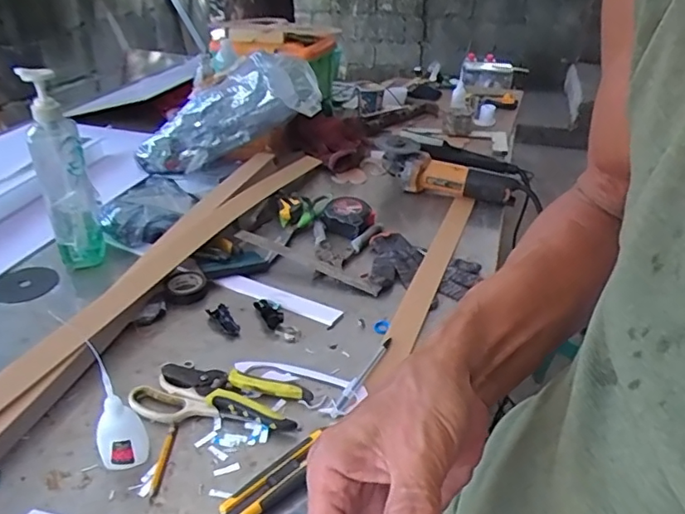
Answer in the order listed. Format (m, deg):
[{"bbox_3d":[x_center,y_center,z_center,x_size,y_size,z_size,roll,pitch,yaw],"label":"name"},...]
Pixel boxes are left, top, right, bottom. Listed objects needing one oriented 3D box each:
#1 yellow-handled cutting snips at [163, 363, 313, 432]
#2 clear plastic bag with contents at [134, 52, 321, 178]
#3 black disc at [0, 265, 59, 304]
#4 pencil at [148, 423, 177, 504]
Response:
[{"bbox_3d":[-0.120,0.148,0.609,0.163,0.021,0.062,12,33,16],"label":"yellow-handled cutting snips"},{"bbox_3d":[-0.233,-0.278,1.087,0.387,0.148,0.126,-29,35,2],"label":"clear plastic bag with contents"},{"bbox_3d":[-0.462,0.038,0.795,0.086,0.006,0.088,2,32,-1],"label":"black disc"},{"bbox_3d":[-0.178,0.201,0.539,0.009,0.005,0.089,1,32,-2],"label":"pencil"}]

